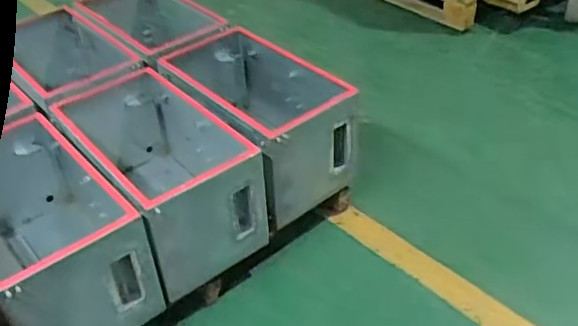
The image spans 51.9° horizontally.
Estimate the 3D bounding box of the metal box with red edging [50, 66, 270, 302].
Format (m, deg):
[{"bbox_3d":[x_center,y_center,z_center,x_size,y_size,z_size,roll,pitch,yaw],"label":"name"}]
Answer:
[{"bbox_3d":[-0.320,0.032,1.534,0.345,0.341,0.553,-26,44,-27],"label":"metal box with red edging"}]

